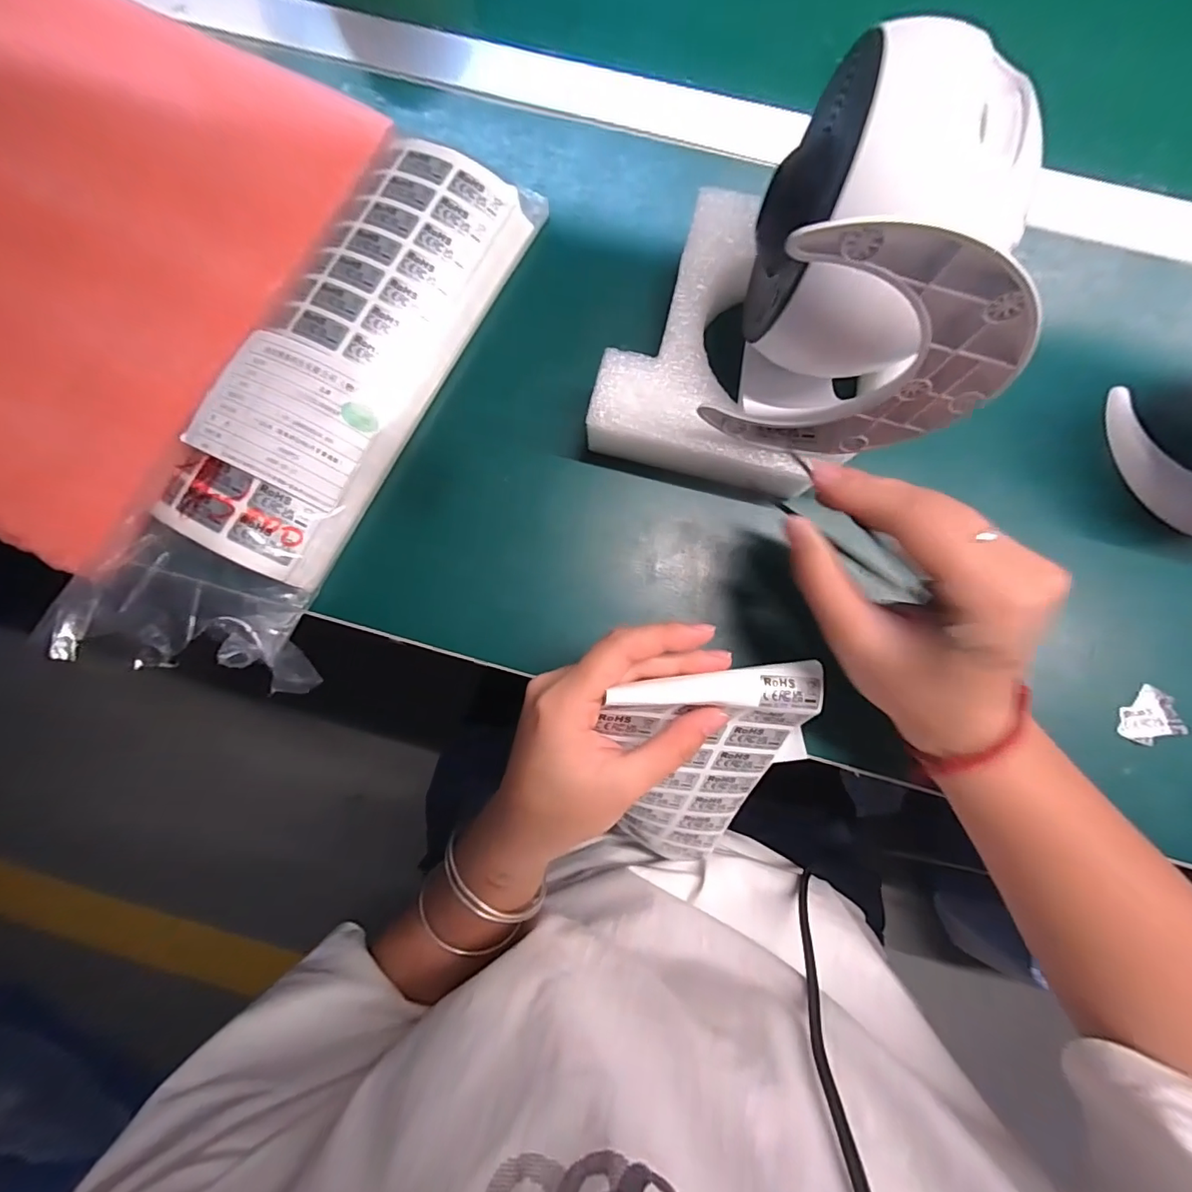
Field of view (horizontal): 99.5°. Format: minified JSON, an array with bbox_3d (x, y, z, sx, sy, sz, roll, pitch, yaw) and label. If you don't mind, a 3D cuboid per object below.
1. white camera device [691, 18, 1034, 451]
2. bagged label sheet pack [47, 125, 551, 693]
[{"bbox_3d":[0.111,-0.128,0.206,0.097,0.111,0.099,9,83,2],"label":"white camera device"},{"bbox_3d":[-0.156,-0.109,0.282,0.115,0.035,0.325,23,84,3],"label":"bagged label sheet pack"}]

